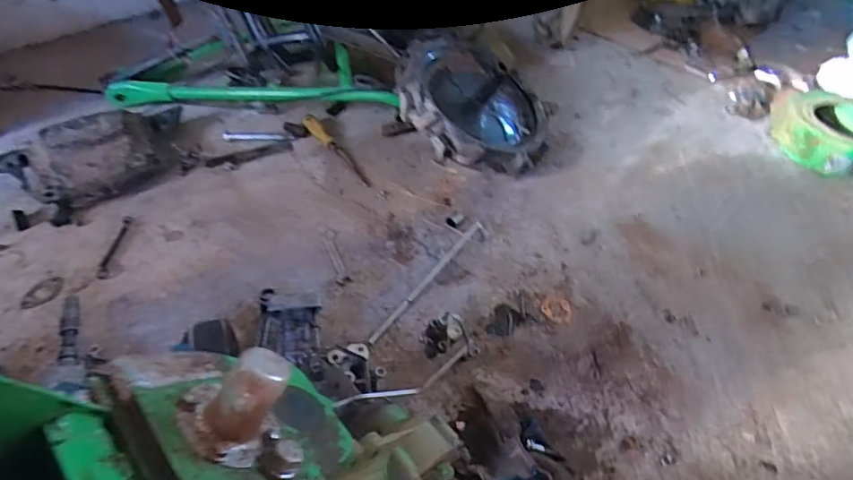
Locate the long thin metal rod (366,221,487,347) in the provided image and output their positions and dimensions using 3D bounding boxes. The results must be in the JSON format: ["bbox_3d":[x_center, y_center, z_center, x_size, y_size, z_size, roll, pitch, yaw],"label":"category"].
[{"bbox_3d":[0.011,0.066,0.875,0.032,0.016,0.305,31,53,23],"label":"long thin metal rod"}]

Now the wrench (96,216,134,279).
[{"bbox_3d":[-0.560,0.011,0.935,0.020,0.005,0.146,0,47,-3],"label":"wrench"}]

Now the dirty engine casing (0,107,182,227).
[{"bbox_3d":[-0.658,-0.181,1.055,0.353,0.087,0.252,-32,55,-28],"label":"dirty engine casing"}]

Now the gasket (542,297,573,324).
[{"bbox_3d":[0.217,0.114,0.860,0.049,0.004,0.050,2,47,-2],"label":"gasket"}]

